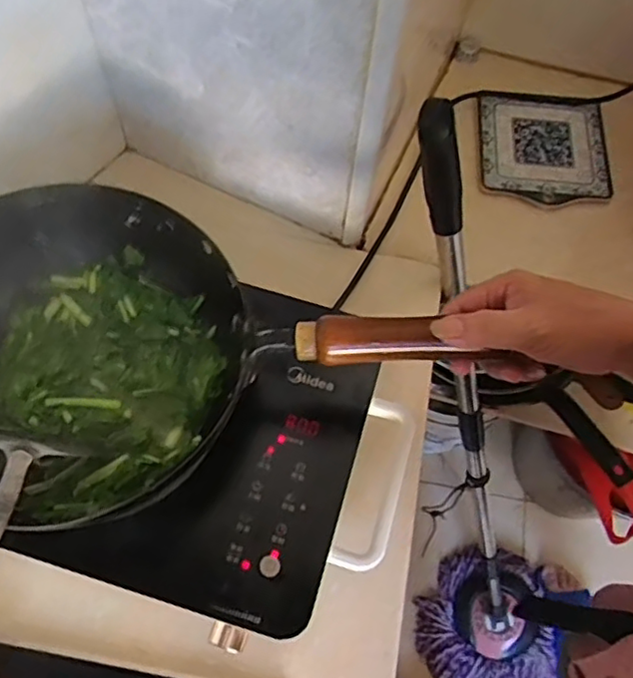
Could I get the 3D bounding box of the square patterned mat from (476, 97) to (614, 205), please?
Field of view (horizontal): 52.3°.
[{"bbox_3d":[0.255,-0.214,0.726,0.145,0.013,0.134,5,66,-1],"label":"square patterned mat"}]

